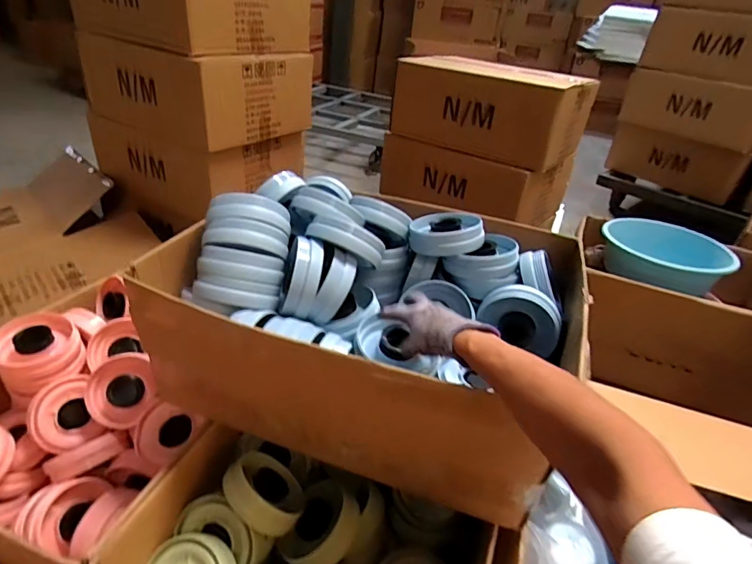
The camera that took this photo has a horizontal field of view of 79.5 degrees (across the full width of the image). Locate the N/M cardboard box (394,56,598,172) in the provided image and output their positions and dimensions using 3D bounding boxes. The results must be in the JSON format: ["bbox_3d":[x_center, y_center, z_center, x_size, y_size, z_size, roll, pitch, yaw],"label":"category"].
[{"bbox_3d":[0.429,-0.658,1.695,0.621,0.251,0.417,26,37,26],"label":"N/M cardboard box"}]

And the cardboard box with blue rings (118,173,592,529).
[{"bbox_3d":[0.004,0.042,0.767,0.605,0.262,0.473,17,34,14],"label":"cardboard box with blue rings"}]

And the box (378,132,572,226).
[{"bbox_3d":[0.407,-0.446,1.812,0.592,0.238,0.466,30,39,31],"label":"box"}]

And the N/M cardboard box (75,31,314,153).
[{"bbox_3d":[-0.591,-0.679,1.557,0.562,0.245,0.495,23,36,23],"label":"N/M cardboard box"}]

